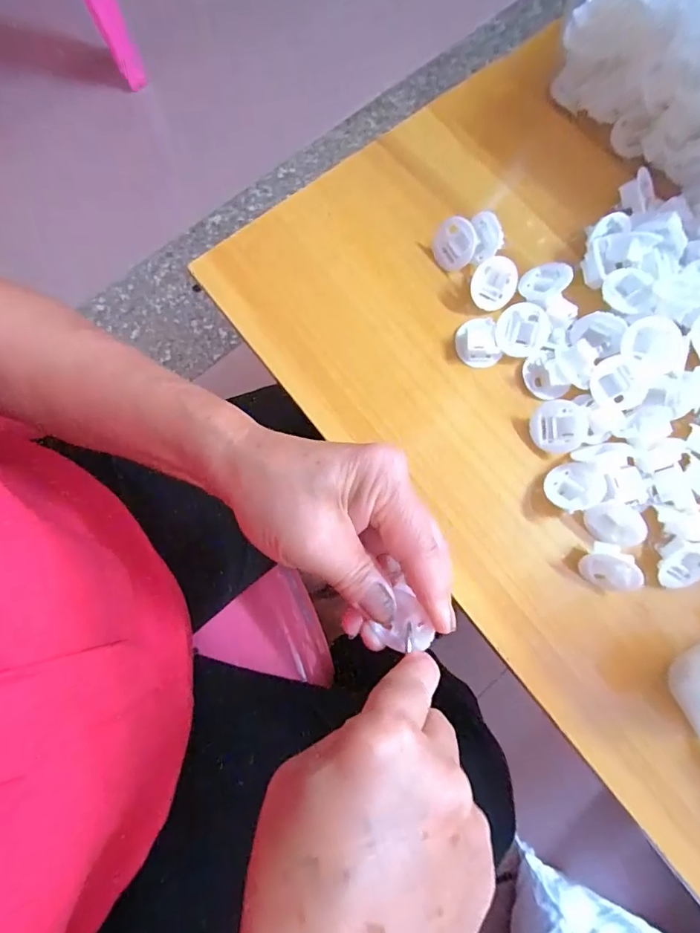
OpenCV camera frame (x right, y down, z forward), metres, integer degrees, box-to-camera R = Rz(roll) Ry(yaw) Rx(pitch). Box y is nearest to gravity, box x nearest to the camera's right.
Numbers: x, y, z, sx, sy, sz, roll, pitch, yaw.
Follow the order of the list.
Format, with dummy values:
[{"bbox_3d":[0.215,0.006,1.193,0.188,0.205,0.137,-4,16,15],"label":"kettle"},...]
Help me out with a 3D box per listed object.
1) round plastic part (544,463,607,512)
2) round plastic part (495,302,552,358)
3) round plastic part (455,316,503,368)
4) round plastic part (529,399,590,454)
[{"bbox_3d":[0.137,0.014,0.295,0.032,0.012,0.032,-14,59,24],"label":"round plastic part"},{"bbox_3d":[0.112,-0.089,0.315,0.034,0.006,0.033,42,106,-17],"label":"round plastic part"},{"bbox_3d":[0.084,-0.082,0.321,0.027,0.017,0.032,-20,79,-4],"label":"round plastic part"},{"bbox_3d":[0.132,-0.025,0.308,0.034,0.011,0.034,1,99,6],"label":"round plastic part"}]

